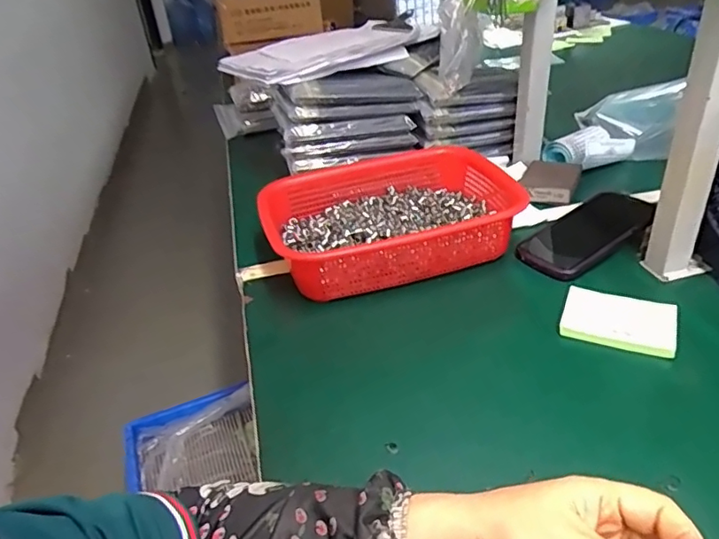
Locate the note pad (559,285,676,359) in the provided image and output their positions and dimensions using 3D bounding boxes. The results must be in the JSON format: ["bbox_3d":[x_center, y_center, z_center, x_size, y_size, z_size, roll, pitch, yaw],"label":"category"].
[{"bbox_3d":[0.240,0.045,0.501,0.093,0.010,0.065,11,38,24],"label":"note pad"}]

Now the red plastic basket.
[{"bbox_3d":[0.038,-0.065,0.641,0.281,0.065,0.213,-13,35,-10],"label":"red plastic basket"}]

